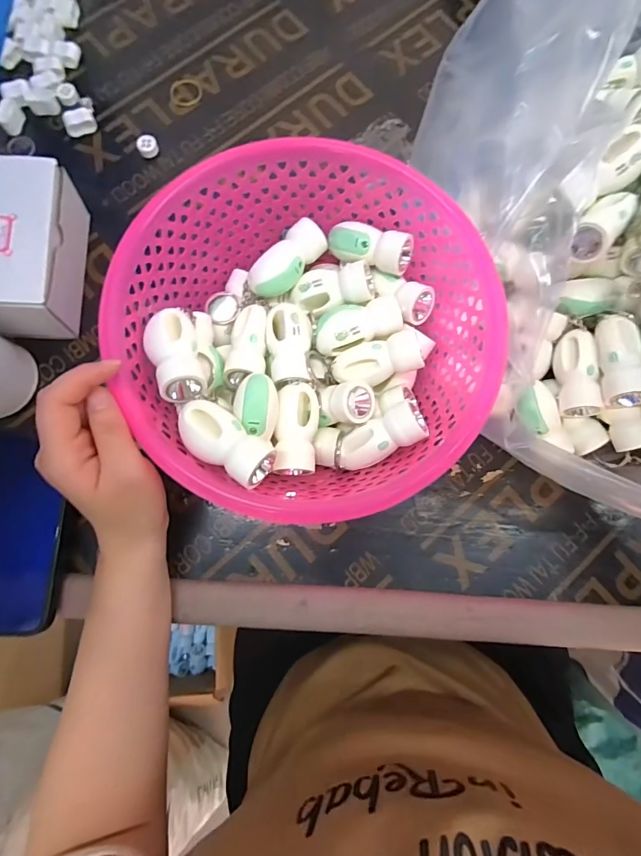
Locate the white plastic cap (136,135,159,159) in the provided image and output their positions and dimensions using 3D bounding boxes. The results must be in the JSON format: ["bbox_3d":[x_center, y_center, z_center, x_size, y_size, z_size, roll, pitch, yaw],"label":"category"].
[{"bbox_3d":[-0.162,-0.264,0.397,0.019,0.011,0.021,-22,81,-6],"label":"white plastic cap"}]

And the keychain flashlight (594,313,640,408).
[{"bbox_3d":[0.217,-0.049,0.306,0.024,0.022,0.066,-5,80,-3],"label":"keychain flashlight"}]

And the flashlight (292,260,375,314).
[{"bbox_3d":[0.011,-0.108,0.321,0.062,0.023,0.031,-12,80,-5],"label":"flashlight"}]

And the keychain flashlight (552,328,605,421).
[{"bbox_3d":[0.196,-0.042,0.324,0.022,0.026,0.067,-1,80,-3],"label":"keychain flashlight"}]

